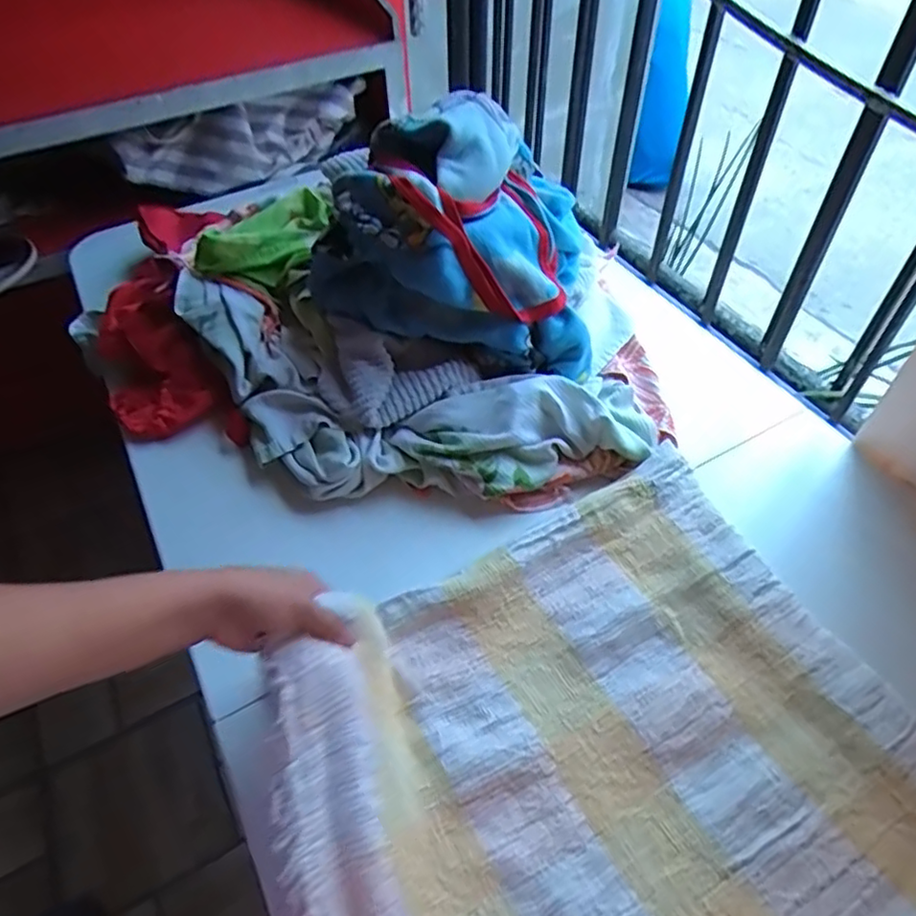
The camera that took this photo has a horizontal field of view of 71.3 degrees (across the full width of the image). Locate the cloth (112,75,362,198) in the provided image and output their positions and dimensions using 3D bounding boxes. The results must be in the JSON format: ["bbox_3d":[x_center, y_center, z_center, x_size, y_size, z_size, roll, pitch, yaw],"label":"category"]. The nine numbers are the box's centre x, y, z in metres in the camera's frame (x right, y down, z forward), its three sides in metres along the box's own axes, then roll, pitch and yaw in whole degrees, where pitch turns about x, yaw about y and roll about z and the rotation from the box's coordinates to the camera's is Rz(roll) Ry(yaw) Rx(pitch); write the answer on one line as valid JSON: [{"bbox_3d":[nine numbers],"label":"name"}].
[{"bbox_3d":[-0.369,-0.568,1.138,0.437,0.135,0.083,-24,54,-18],"label":"cloth"}]

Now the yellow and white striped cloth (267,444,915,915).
[{"bbox_3d":[0.170,0.291,0.442,0.485,0.083,0.592,-24,55,-20],"label":"yellow and white striped cloth"}]

